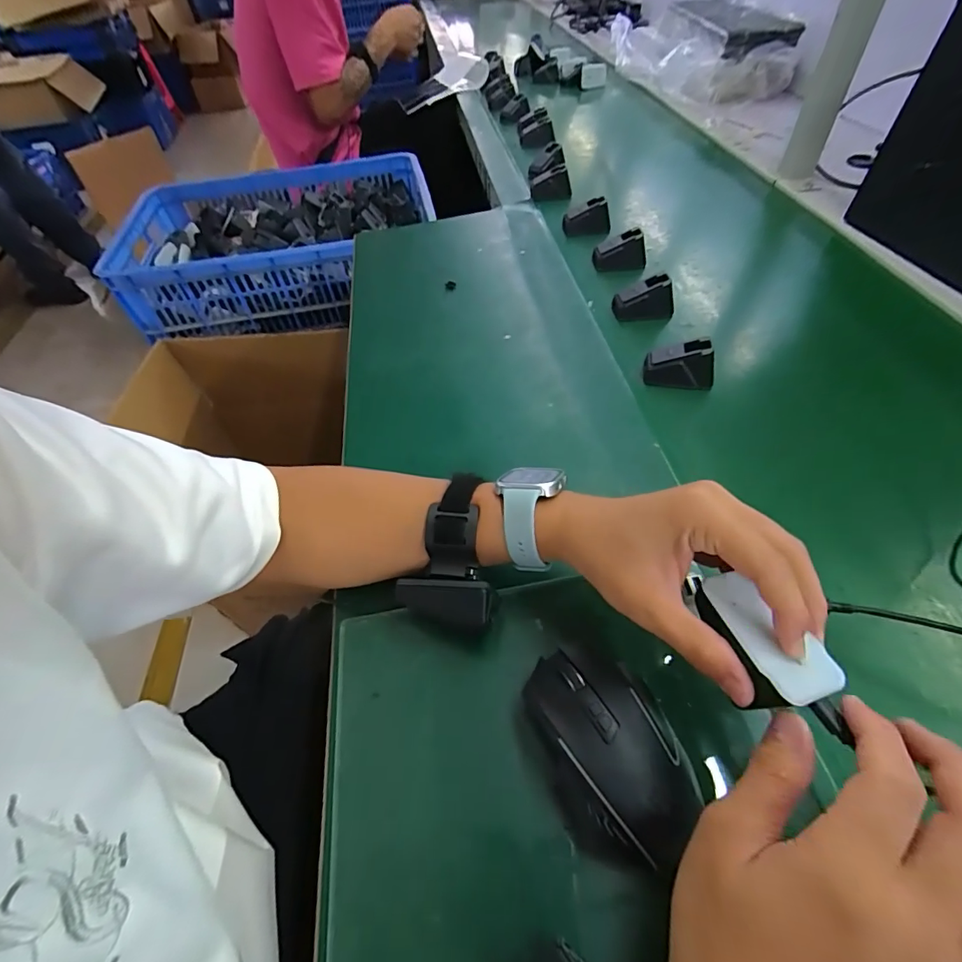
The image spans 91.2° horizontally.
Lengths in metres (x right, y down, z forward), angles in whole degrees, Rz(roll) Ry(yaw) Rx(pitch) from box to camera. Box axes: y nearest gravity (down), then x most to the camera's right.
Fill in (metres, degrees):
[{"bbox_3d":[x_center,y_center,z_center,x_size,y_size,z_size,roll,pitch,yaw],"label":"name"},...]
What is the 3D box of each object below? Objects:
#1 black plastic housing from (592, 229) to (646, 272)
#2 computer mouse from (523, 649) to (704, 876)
[{"bbox_3d":[0.185,-0.304,0.624,0.066,0.045,0.026,5,52,9],"label":"black plastic housing"},{"bbox_3d":[0.071,0.151,0.270,0.072,0.043,0.115,-20,53,-10],"label":"computer mouse"}]

